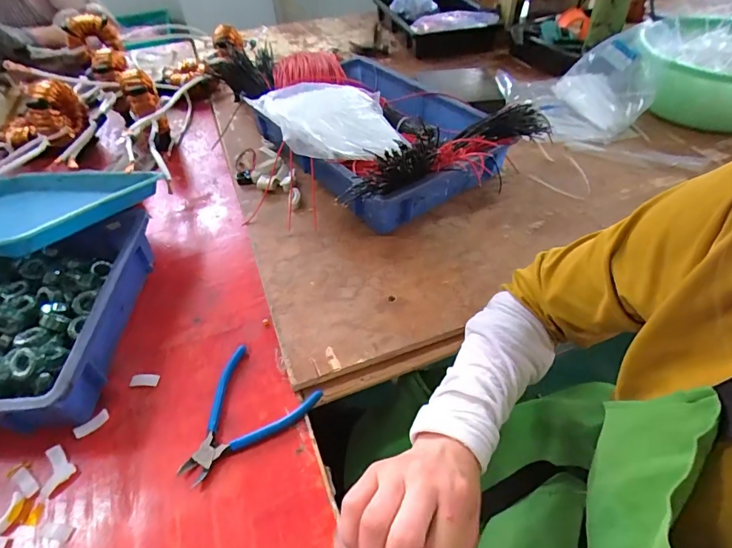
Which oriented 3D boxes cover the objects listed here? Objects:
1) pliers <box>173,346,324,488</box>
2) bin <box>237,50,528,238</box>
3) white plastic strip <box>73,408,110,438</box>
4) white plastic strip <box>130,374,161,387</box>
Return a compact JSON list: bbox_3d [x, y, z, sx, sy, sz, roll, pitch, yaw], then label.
[{"bbox_3d":[-0.138,0.152,0.444,0.117,0.013,0.139,26,55,24],"label":"pliers"},{"bbox_3d":[0.014,-0.269,0.700,0.327,0.150,0.441,-28,53,-19],"label":"bin"},{"bbox_3d":[-0.296,0.162,0.450,0.013,0.007,0.035,35,59,29],"label":"white plastic strip"},{"bbox_3d":[-0.256,0.123,0.484,0.032,0.004,0.014,1,64,0],"label":"white plastic strip"}]

